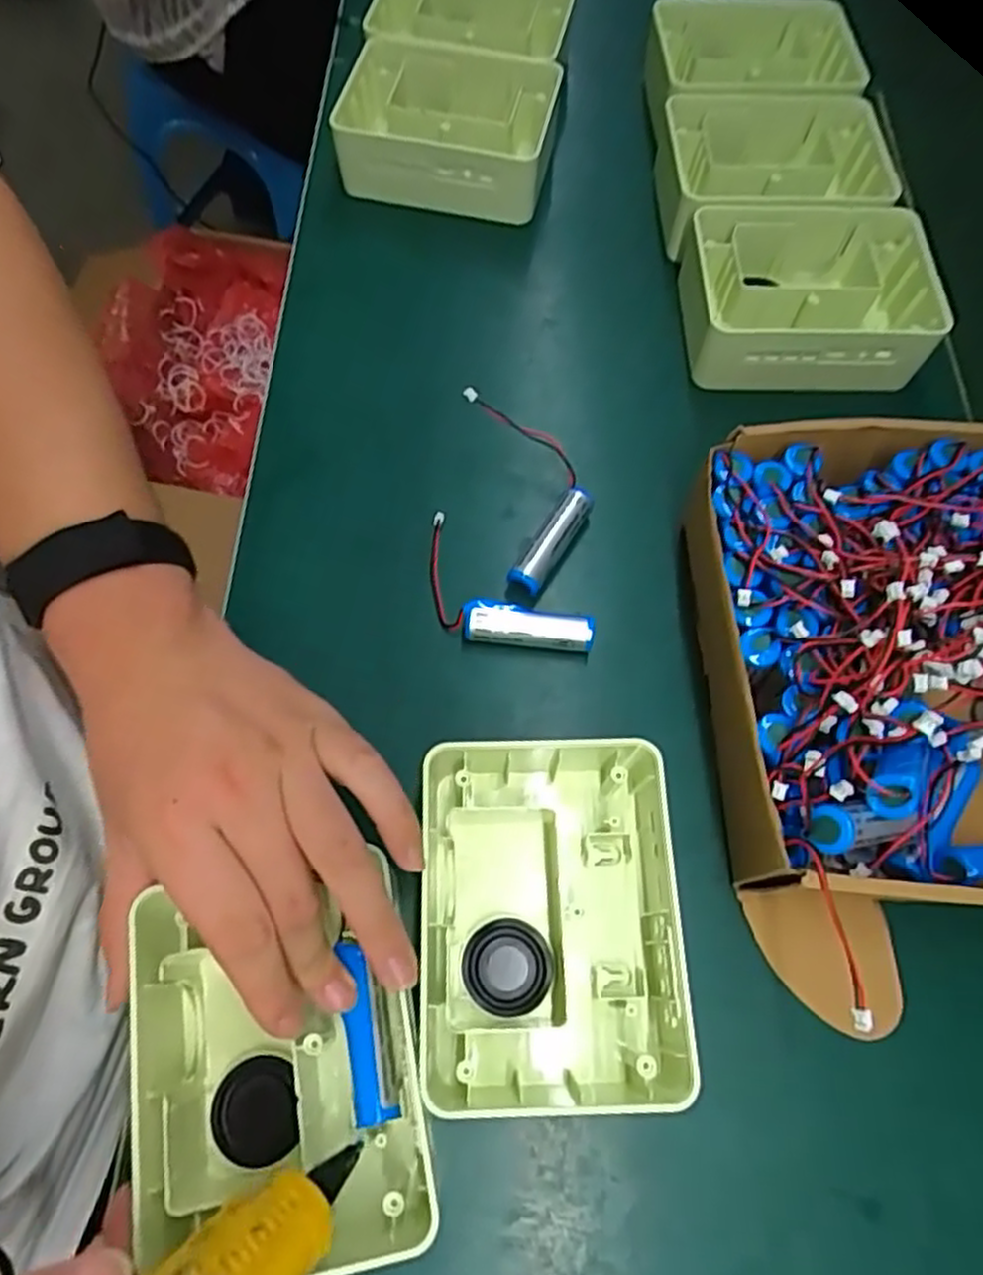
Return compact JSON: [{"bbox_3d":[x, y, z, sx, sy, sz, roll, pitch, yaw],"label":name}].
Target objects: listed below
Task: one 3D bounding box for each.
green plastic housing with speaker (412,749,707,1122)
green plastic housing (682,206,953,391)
[{"bbox_3d":[0.024,0.121,0.323,0.112,0.046,0.150,-1,67,0],"label":"green plastic housing with speaker"},{"bbox_3d":[0.196,-0.210,0.467,0.142,0.047,0.104,3,68,1],"label":"green plastic housing"}]

